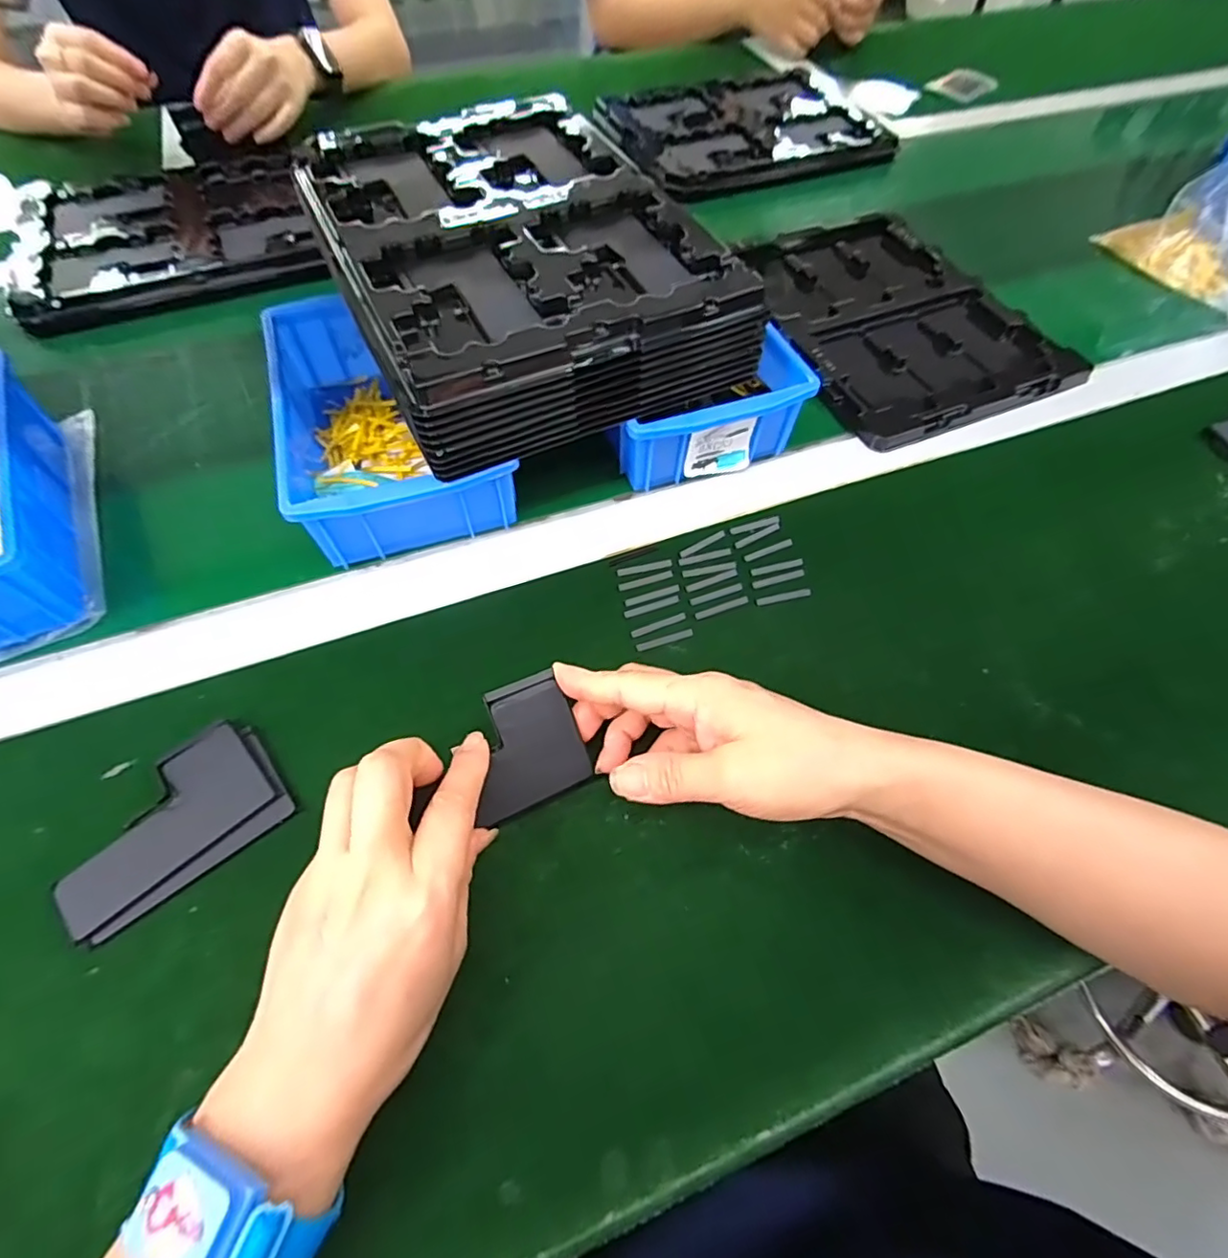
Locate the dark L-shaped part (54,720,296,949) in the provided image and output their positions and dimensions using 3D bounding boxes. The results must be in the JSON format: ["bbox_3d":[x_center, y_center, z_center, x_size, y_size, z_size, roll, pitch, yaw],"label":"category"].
[{"bbox_3d":[-0.218,0.095,0.287,0.097,0.009,0.064,-35,67,-19],"label":"dark L-shaped part"}]

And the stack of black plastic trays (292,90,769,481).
[{"bbox_3d":[-0.068,-0.250,0.380,0.207,0.058,0.281,-24,64,-14],"label":"stack of black plastic trays"}]

